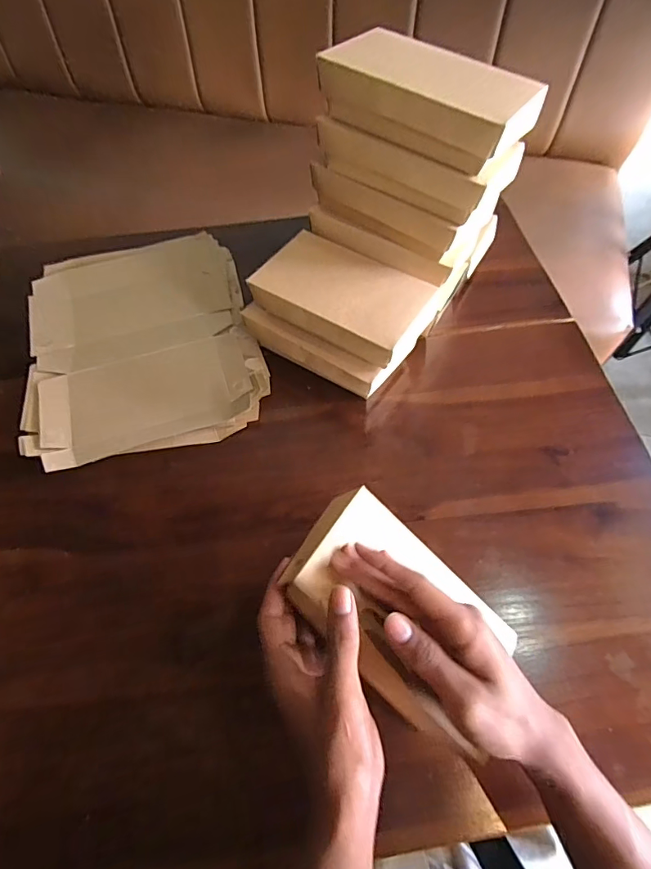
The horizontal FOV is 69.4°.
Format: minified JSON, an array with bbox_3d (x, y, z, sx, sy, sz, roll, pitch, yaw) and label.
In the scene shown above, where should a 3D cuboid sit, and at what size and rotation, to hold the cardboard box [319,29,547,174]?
[{"bbox_3d":[0.111,-0.327,0.444,0.195,0.052,0.131,30,66,16],"label":"cardboard box"}]

